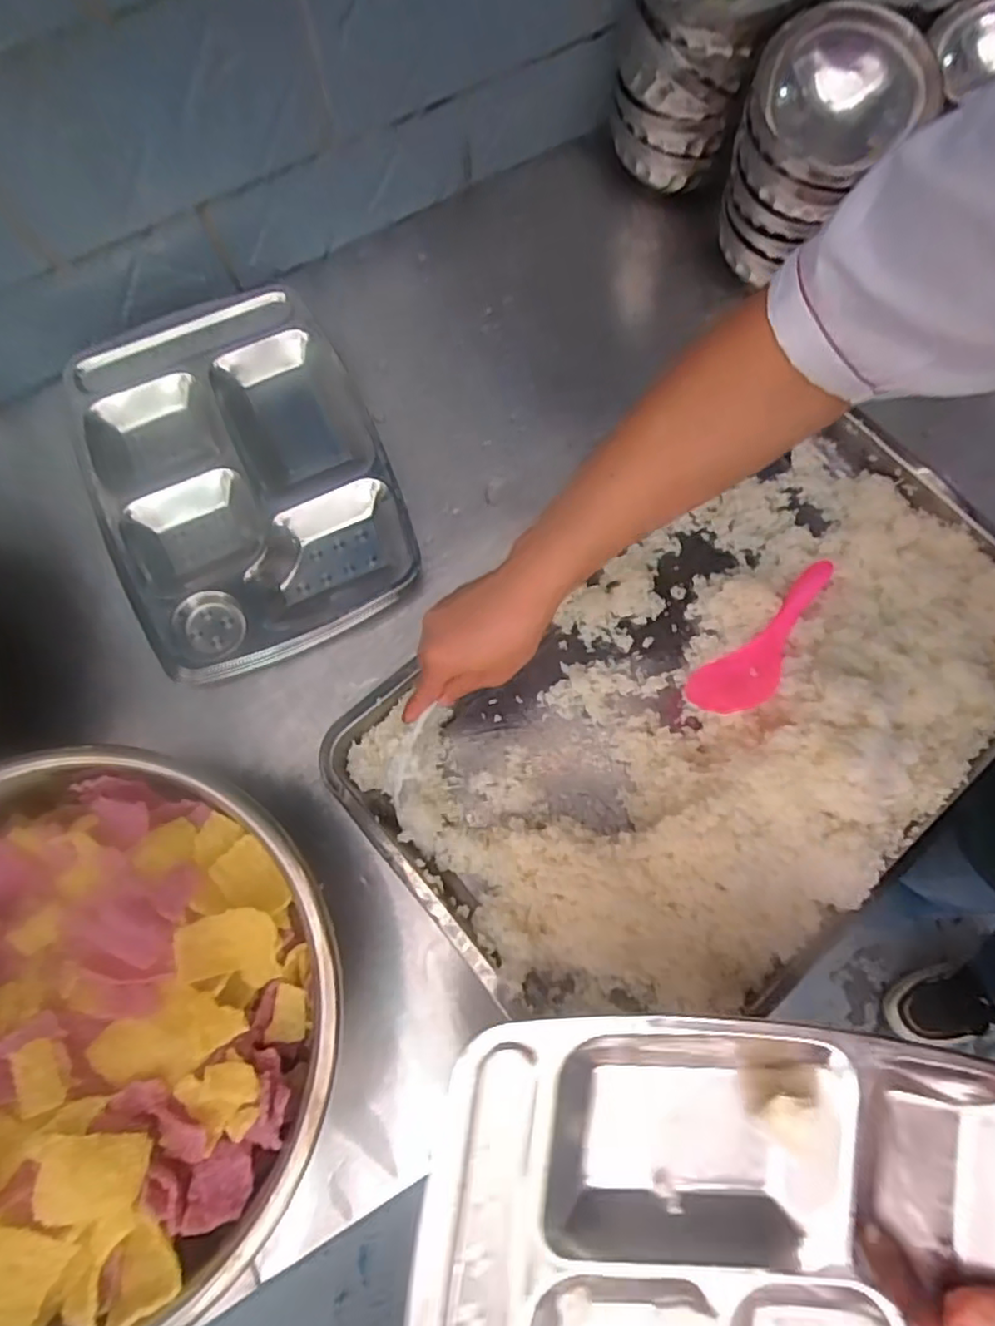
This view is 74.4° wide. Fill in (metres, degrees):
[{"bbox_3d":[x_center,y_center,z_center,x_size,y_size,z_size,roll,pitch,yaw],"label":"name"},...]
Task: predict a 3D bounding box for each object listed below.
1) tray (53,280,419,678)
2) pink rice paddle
[{"bbox_3d":[-0.240,-0.171,0.611,0.263,0.035,0.337,-28,84,-6],"label":"tray"},{"bbox_3d":[0.245,-0.018,0.580,0.187,0.017,0.060,-40,49,-11],"label":"pink rice paddle"}]

